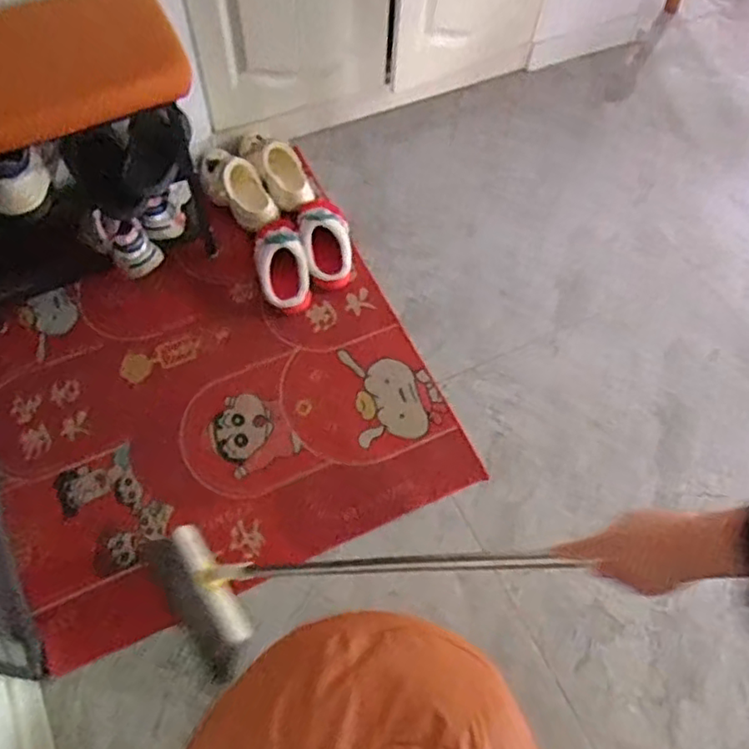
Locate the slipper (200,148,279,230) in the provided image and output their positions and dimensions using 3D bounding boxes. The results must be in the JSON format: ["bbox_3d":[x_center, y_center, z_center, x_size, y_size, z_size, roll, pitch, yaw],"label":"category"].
[{"bbox_3d":[-0.326,-0.443,1.535,0.111,0.140,0.253,-35,68,-19],"label":"slipper"}]

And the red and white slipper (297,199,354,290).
[{"bbox_3d":[-0.114,-0.311,1.485,0.116,0.102,0.242,-8,62,-7],"label":"red and white slipper"}]

